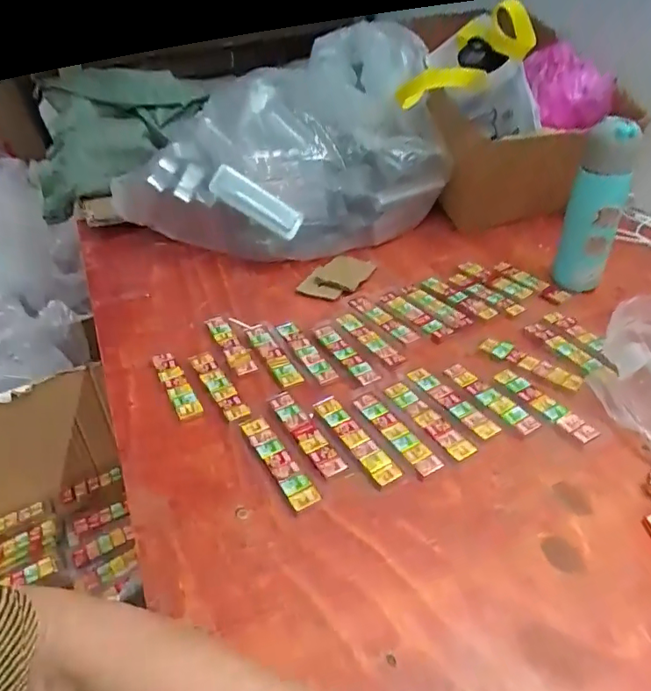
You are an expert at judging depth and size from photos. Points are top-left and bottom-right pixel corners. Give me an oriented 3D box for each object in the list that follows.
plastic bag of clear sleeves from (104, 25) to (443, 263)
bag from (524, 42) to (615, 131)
[{"bbox_3d":[-0.078,-0.317,0.848,0.491,0.253,0.320,-14,39,-14],"label":"plastic bag of clear sleeves"},{"bbox_3d":[0.395,-0.416,0.853,0.129,0.119,0.072,-18,40,-18],"label":"bag"}]

